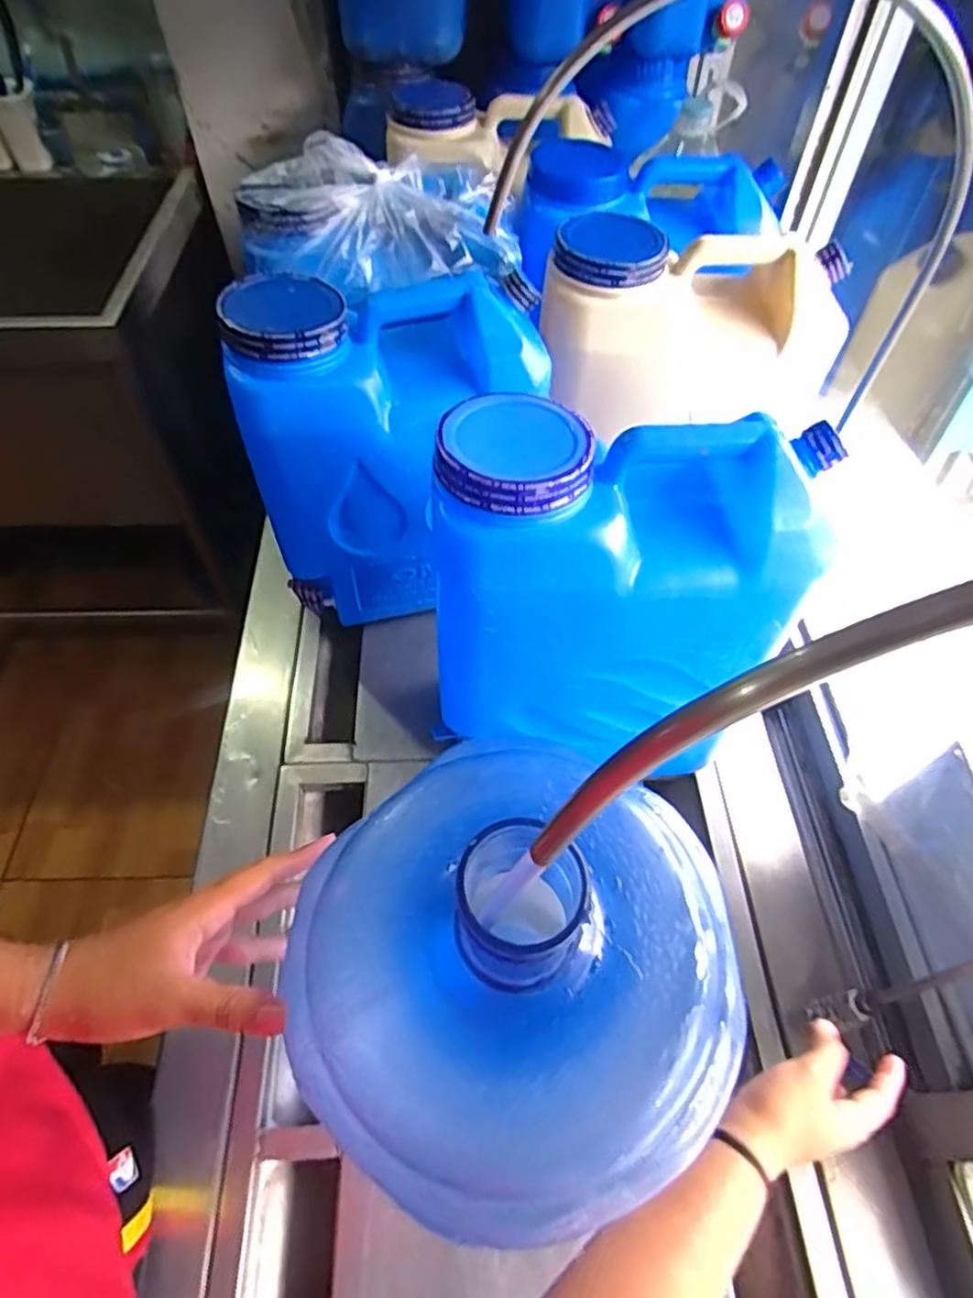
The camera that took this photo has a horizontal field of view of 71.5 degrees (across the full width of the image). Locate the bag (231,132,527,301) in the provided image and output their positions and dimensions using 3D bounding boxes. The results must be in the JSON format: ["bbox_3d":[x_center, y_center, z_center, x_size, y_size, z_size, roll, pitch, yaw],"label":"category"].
[{"bbox_3d":[-0.119,-0.491,0.773,0.308,0.102,0.113,-3,55,-2],"label":"bag"}]

